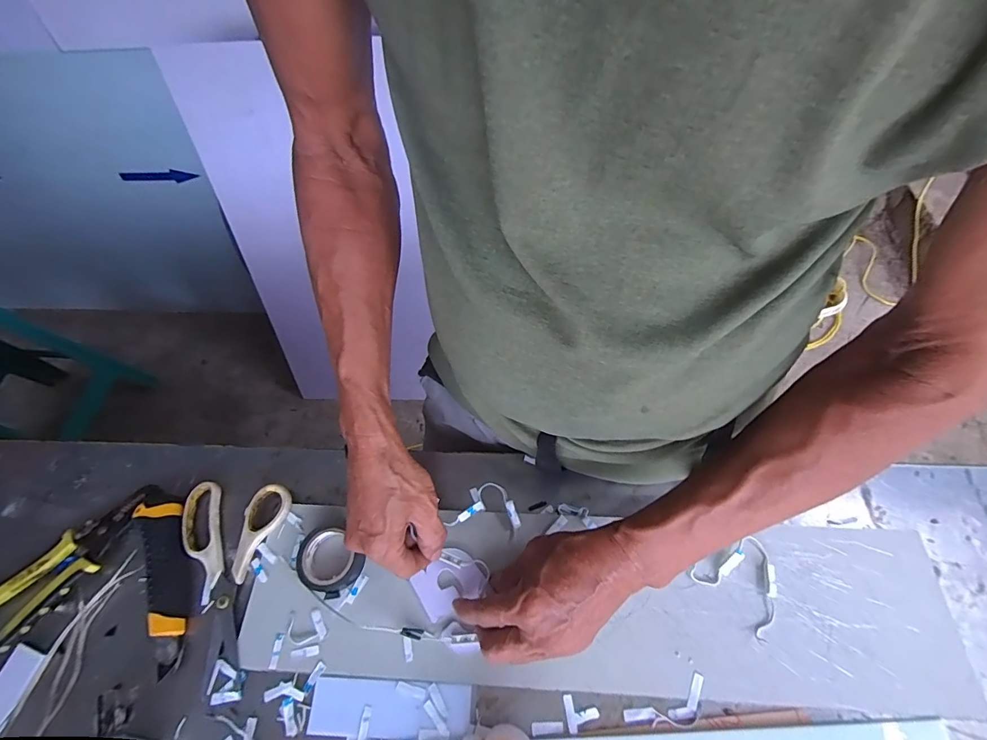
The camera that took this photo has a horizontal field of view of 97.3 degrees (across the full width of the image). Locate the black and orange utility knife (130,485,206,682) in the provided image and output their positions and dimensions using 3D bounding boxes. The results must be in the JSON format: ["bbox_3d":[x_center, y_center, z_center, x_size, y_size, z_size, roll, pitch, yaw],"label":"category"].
[{"bbox_3d":[-0.315,0.185,0.418,0.046,0.016,0.178,-27,62,-12],"label":"black and orange utility knife"}]

